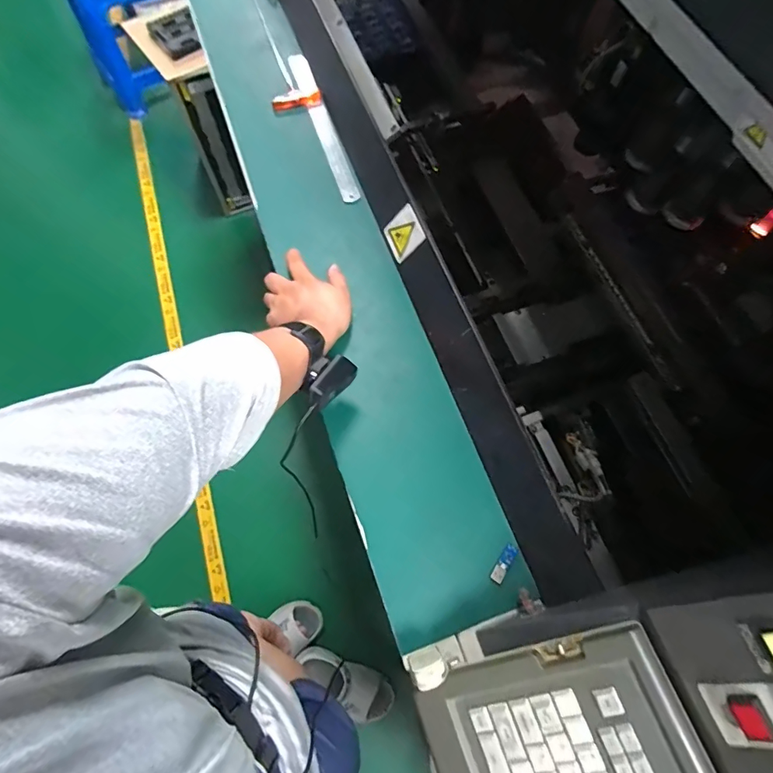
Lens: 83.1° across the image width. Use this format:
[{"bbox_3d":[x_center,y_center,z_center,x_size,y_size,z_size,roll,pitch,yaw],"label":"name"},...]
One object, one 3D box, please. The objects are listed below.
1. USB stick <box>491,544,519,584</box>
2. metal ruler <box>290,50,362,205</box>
[{"bbox_3d":[0.130,0.194,0.478,0.014,0.004,0.042,33,72,11],"label":"USB stick"},{"bbox_3d":[-0.104,-0.421,0.697,0.037,0.007,0.325,-10,69,-25],"label":"metal ruler"}]

